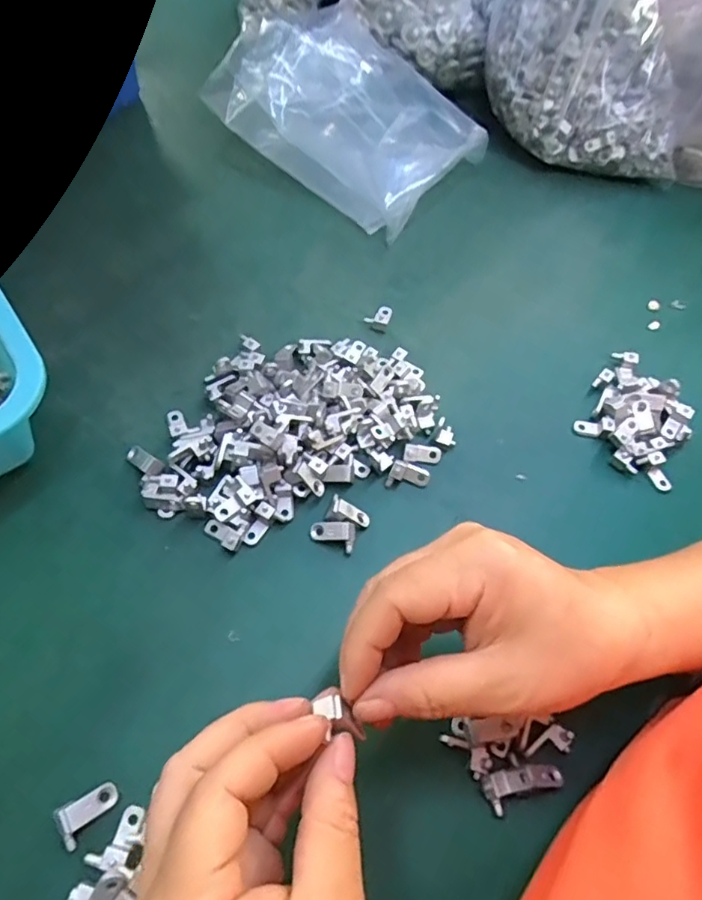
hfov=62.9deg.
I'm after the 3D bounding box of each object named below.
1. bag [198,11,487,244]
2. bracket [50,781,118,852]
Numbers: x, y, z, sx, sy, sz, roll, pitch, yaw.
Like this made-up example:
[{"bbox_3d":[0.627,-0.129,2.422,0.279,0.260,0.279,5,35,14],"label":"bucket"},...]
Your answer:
[{"bbox_3d":[0.000,-0.279,0.475,0.208,0.070,0.153,38,64,17],"label":"bag"},{"bbox_3d":[-0.113,0.156,0.247,0.025,0.008,0.015,-32,66,-20],"label":"bracket"}]

